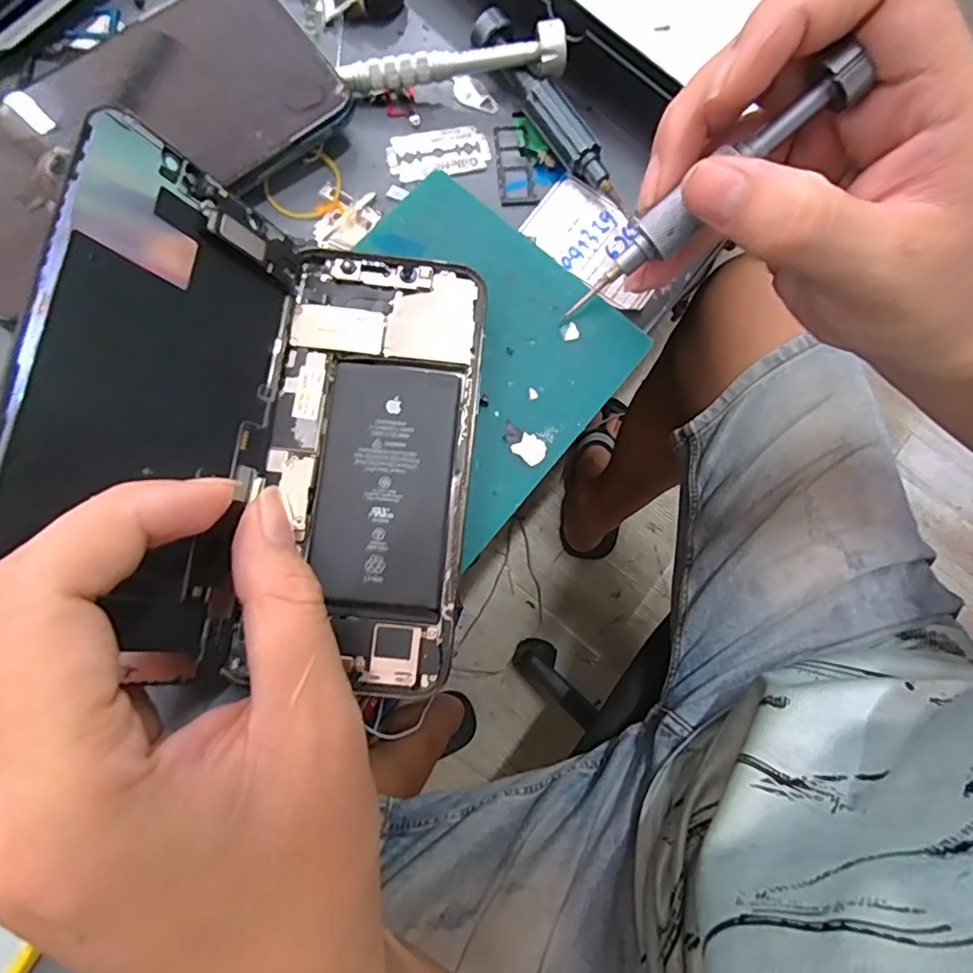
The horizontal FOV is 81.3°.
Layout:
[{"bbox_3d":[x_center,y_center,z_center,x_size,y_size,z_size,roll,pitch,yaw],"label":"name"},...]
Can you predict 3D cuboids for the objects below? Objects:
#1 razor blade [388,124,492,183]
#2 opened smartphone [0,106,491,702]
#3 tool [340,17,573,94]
[{"bbox_3d":[-0.020,-0.139,0.236,0.042,0.004,0.023,-15,81,-7],"label":"razor blade"},{"bbox_3d":[-0.057,-0.019,0.158,0.103,0.068,0.141,5,76,0],"label":"opened smartphone"},{"bbox_3d":[-0.013,-0.170,0.224,0.090,0.013,0.013,-6,79,-6],"label":"tool"}]

